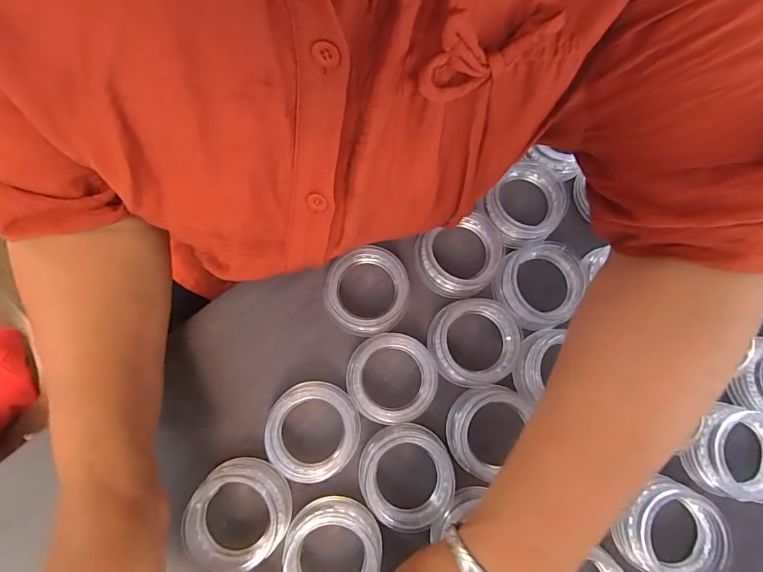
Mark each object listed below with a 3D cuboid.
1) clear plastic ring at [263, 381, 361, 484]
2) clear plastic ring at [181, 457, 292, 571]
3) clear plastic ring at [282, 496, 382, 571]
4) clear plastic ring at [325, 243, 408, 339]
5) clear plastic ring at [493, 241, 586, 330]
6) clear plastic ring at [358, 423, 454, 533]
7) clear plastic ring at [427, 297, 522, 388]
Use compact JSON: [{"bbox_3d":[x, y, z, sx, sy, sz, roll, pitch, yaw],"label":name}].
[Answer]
[{"bbox_3d":[-0.050,0.105,0.305,0.067,0.016,0.066,1,78,-2],"label":"clear plastic ring"},{"bbox_3d":[-0.101,0.156,0.288,0.068,0.024,0.065,1,78,-2],"label":"clear plastic ring"},{"bbox_3d":[-0.034,0.183,0.283,0.064,0.027,0.065,1,78,-2],"label":"clear plastic ring"},{"bbox_3d":[-0.013,0.004,0.323,0.066,0.028,0.064,7,78,-1],"label":"clear plastic ring"},{"bbox_3d":[0.122,0.000,0.324,0.066,0.029,0.062,-6,79,-4],"label":"clear plastic ring"},{"bbox_3d":[0.017,0.135,0.297,0.064,0.022,0.067,1,78,-2],"label":"clear plastic ring"},{"bbox_3d":[0.069,0.042,0.319,0.065,0.025,0.064,1,78,-2],"label":"clear plastic ring"}]

